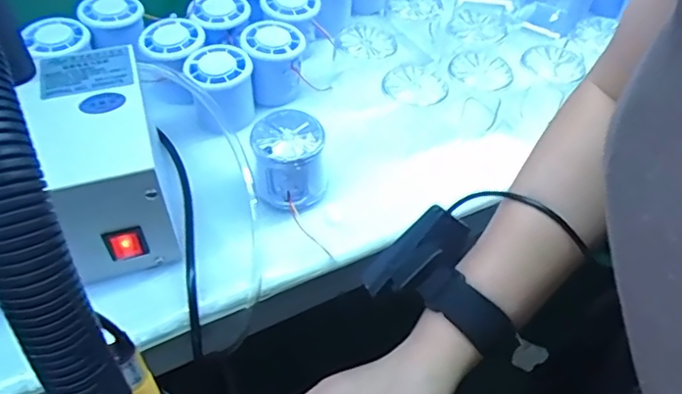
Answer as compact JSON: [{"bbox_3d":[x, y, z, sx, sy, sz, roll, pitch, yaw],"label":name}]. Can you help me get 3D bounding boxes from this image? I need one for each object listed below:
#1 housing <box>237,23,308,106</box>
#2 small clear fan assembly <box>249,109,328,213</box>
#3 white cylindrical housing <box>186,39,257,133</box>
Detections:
[{"bbox_3d":[-0.061,-0.121,0.527,0.053,0.062,0.053,1,51,-1],"label":"housing"},{"bbox_3d":[-0.040,-0.024,0.454,0.057,0.071,0.056,-10,52,-10],"label":"small clear fan assembly"},{"bbox_3d":[-0.104,-0.094,0.501,0.055,0.059,0.056,-15,53,-14],"label":"white cylindrical housing"}]

